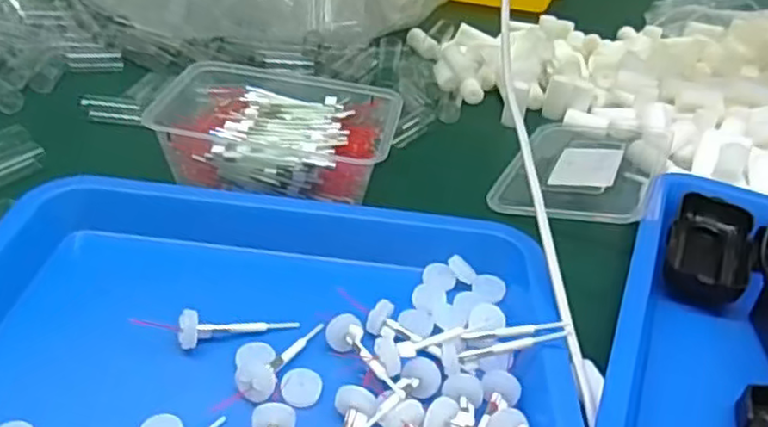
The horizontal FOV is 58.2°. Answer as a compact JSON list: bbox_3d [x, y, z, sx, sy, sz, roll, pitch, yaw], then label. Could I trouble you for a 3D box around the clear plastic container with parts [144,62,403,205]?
[{"bbox_3d":[-0.077,-0.062,0.524,0.170,0.054,0.124,9,35,2],"label":"clear plastic container with parts"}]

